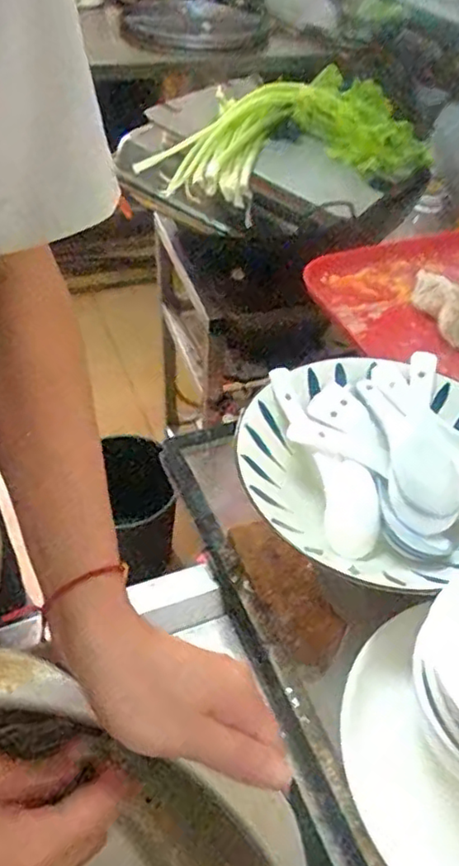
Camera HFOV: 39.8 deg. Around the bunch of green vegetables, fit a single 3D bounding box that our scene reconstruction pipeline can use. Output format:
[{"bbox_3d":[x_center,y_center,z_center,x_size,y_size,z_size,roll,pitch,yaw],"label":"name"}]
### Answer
[{"bbox_3d":[0.099,-0.424,0.900,0.349,0.100,0.196,-18,48,-21],"label":"bunch of green vegetables"}]

